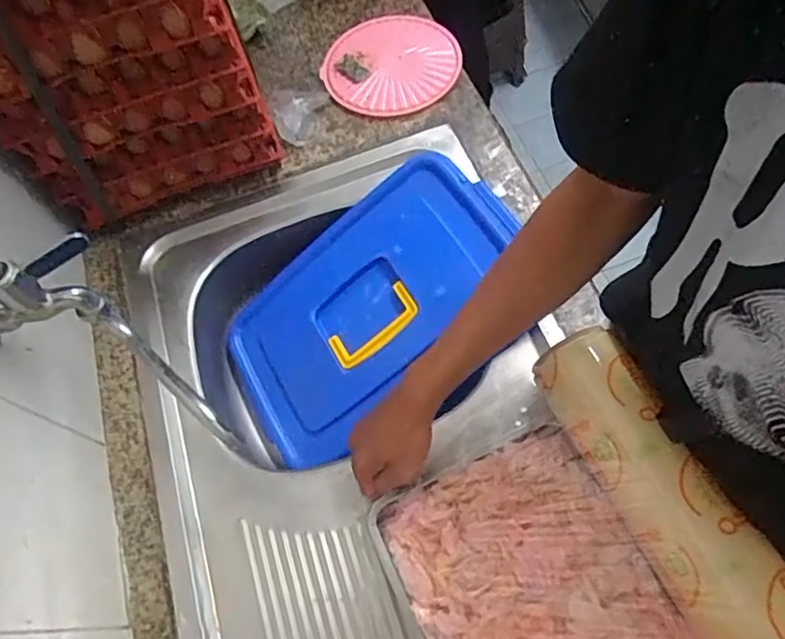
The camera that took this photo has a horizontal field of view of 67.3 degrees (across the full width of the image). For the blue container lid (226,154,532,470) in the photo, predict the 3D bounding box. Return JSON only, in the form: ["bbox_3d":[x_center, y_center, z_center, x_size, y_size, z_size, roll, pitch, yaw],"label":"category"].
[{"bbox_3d":[-0.034,-0.013,0.763,0.412,0.029,0.253,-38,69,12],"label":"blue container lid"}]

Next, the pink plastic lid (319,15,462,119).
[{"bbox_3d":[-0.001,-0.395,0.910,0.195,0.022,0.217,19,68,12],"label":"pink plastic lid"}]

